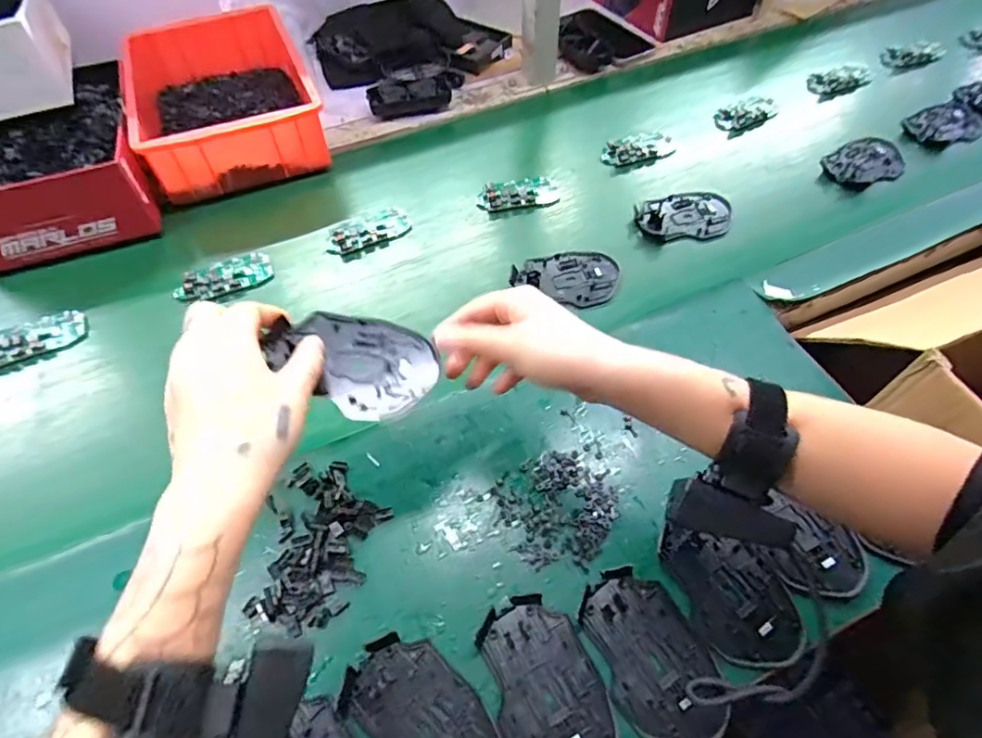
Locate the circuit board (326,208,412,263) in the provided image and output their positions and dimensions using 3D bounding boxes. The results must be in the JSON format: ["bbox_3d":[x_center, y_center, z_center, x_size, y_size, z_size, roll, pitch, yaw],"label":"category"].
[{"bbox_3d":[-0.140,-0.158,0.627,0.093,0.009,0.054,-27,59,-16],"label":"circuit board"}]

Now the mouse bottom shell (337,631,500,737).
[{"bbox_3d":[-0.046,0.233,0.363,0.071,0.008,0.113,-37,62,-21],"label":"mouse bottom shell"}]

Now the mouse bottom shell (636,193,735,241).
[{"bbox_3d":[0.222,-0.178,0.634,0.108,0.014,0.075,-1,56,0],"label":"mouse bottom shell"}]

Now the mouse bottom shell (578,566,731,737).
[{"bbox_3d":[0.113,0.199,0.385,0.070,0.011,0.113,-20,58,-12],"label":"mouse bottom shell"}]

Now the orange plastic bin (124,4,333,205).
[{"bbox_3d":[-0.342,-0.343,0.705,0.199,0.090,0.288,-22,58,-13],"label":"orange plastic bin"}]

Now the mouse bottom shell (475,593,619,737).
[{"bbox_3d":[0.038,0.213,0.370,0.071,0.010,0.113,-17,57,-10],"label":"mouse bottom shell"}]

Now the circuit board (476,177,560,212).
[{"bbox_3d":[0.031,-0.209,0.656,0.096,0.011,0.053,-15,57,-9],"label":"circuit board"}]

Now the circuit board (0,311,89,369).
[{"bbox_3d":[-0.452,-0.031,0.545,0.090,0.015,0.043,-30,60,-18],"label":"circuit board"}]

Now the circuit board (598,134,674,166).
[{"bbox_3d":[0.187,-0.280,0.701,0.087,0.022,0.038,-14,57,-8],"label":"circuit board"}]

